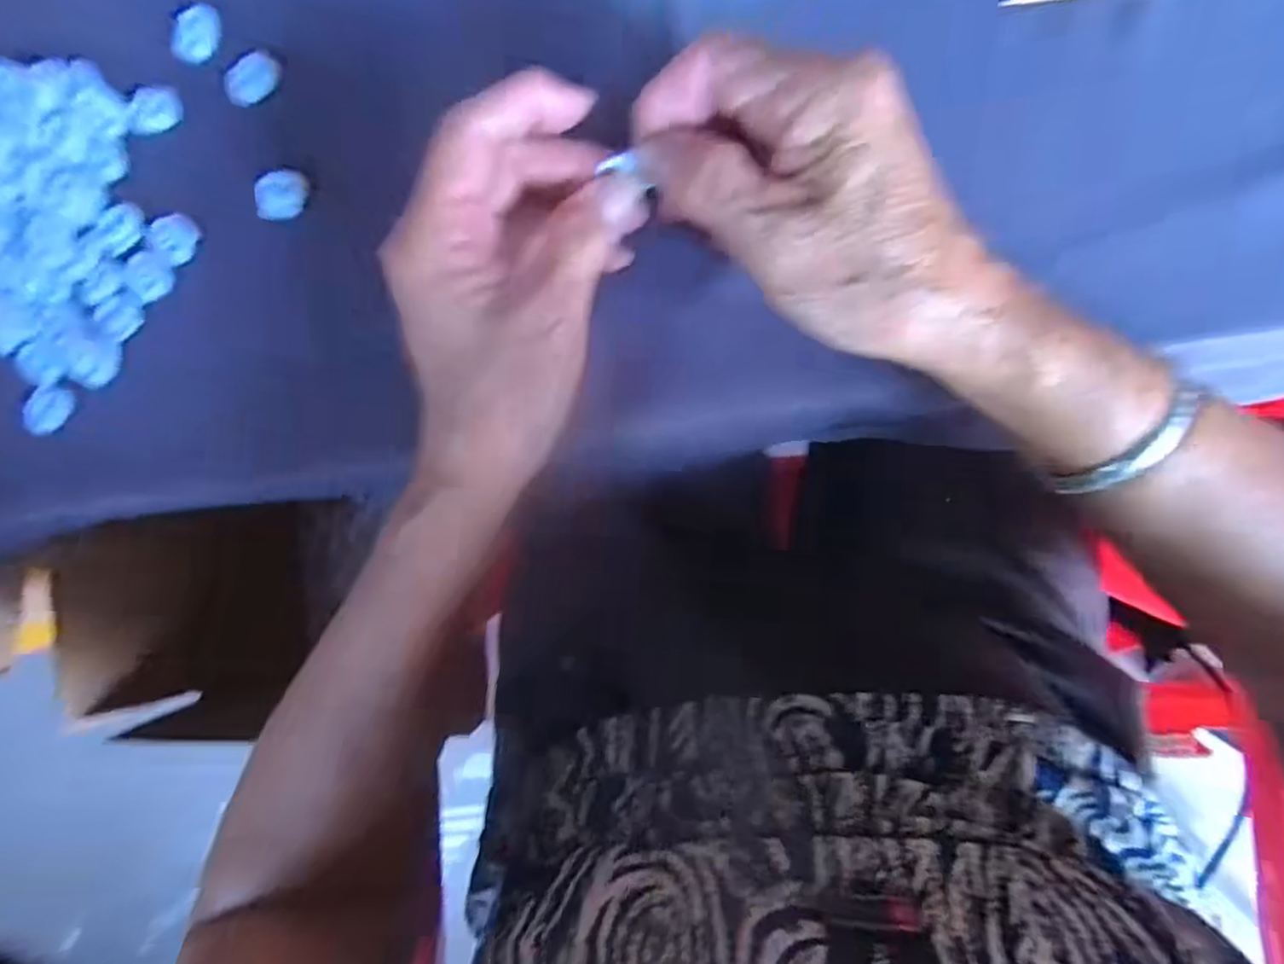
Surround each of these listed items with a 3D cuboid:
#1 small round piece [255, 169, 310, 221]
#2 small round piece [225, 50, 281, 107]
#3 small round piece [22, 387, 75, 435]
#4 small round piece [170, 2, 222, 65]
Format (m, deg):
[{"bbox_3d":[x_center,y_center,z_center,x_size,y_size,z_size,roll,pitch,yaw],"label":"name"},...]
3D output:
[{"bbox_3d":[-0.164,-0.130,0.311,0.021,0.010,0.021,0,90,8],"label":"small round piece"},{"bbox_3d":[-0.178,-0.183,0.310,0.020,0.004,0.026,44,96,5],"label":"small round piece"},{"bbox_3d":[-0.287,-0.034,0.329,0.014,0.014,0.023,10,92,8],"label":"small round piece"},{"bbox_3d":[-0.205,-0.206,0.314,0.021,0.004,0.026,26,94,7],"label":"small round piece"}]

